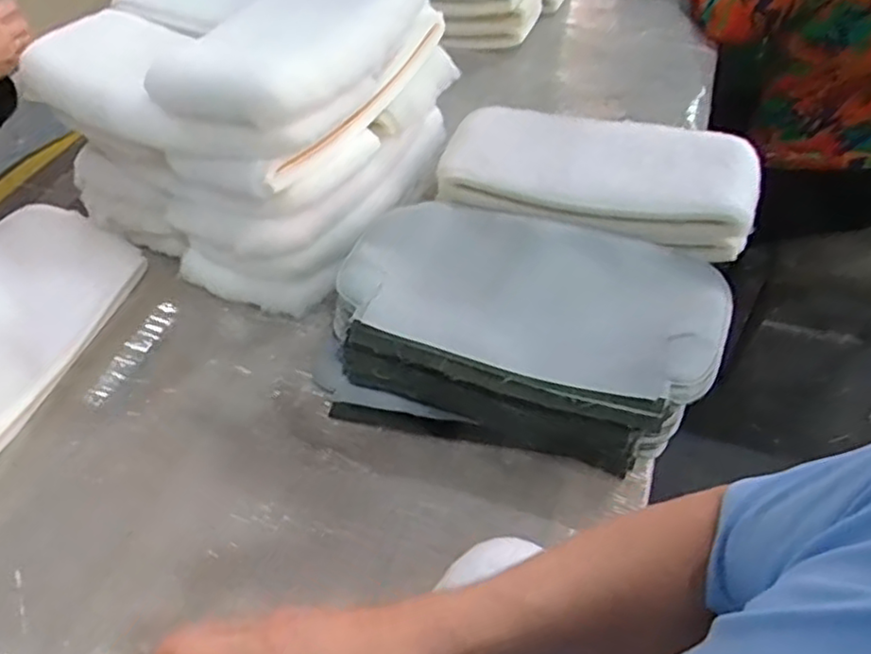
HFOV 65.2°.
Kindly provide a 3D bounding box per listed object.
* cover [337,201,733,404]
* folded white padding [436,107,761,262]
[{"bbox_3d":[0.123,-0.064,0.857,0.460,0.052,0.254,14,50,17],"label":"cover"},{"bbox_3d":[0.242,-0.238,1.040,0.467,0.102,0.202,16,52,17],"label":"folded white padding"}]

